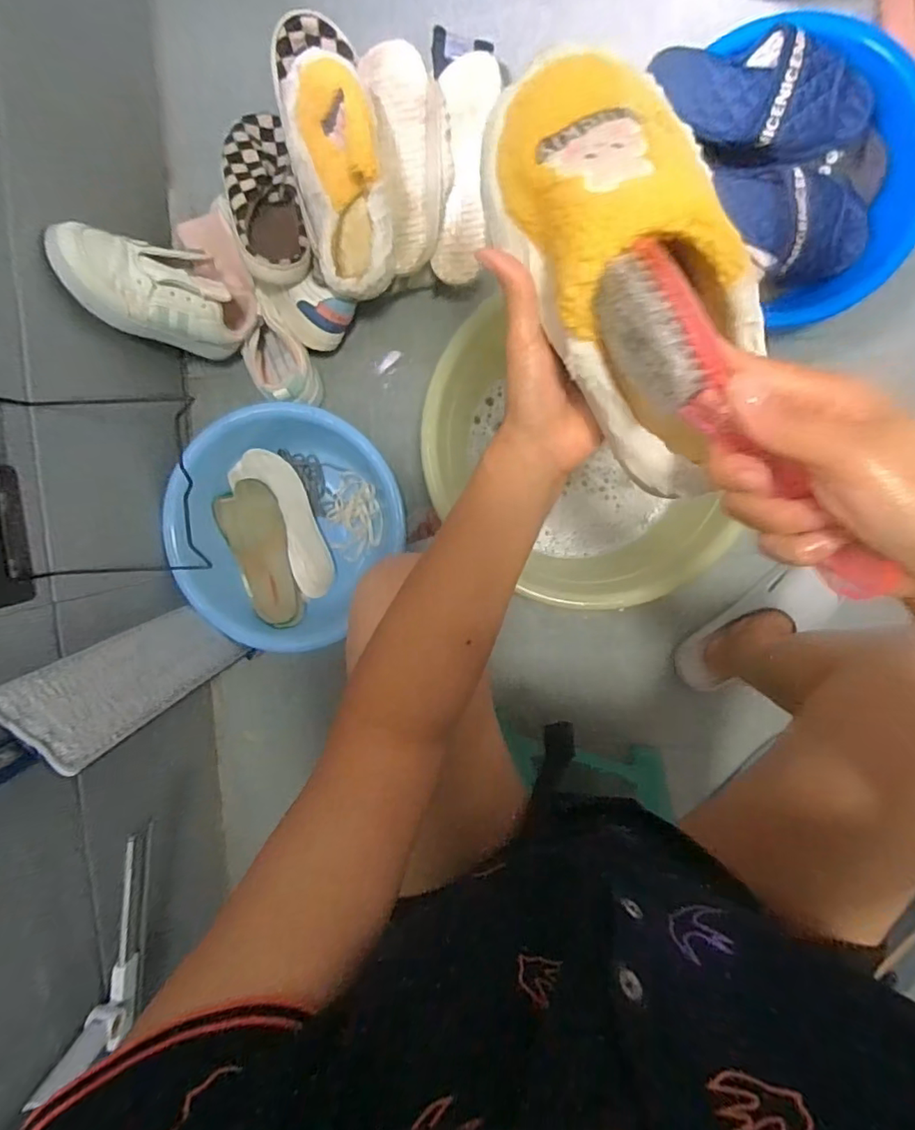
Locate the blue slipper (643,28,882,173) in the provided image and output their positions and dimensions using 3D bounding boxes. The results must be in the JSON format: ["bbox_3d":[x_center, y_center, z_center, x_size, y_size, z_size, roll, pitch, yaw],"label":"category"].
[{"bbox_3d":[0.357,-0.554,0.663,0.264,0.059,0.115,15,97,2],"label":"blue slipper"}]

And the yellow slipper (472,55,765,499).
[{"bbox_3d":[0.094,-0.155,0.292,0.104,0.067,0.236,-21,94,3],"label":"yellow slipper"}]

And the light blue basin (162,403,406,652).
[{"bbox_3d":[-0.253,-0.057,0.822,0.298,0.114,0.327,0,97,4],"label":"light blue basin"}]

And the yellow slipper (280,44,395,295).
[{"bbox_3d":[-0.140,-0.460,0.654,0.107,0.072,0.259,-10,96,5],"label":"yellow slipper"}]

